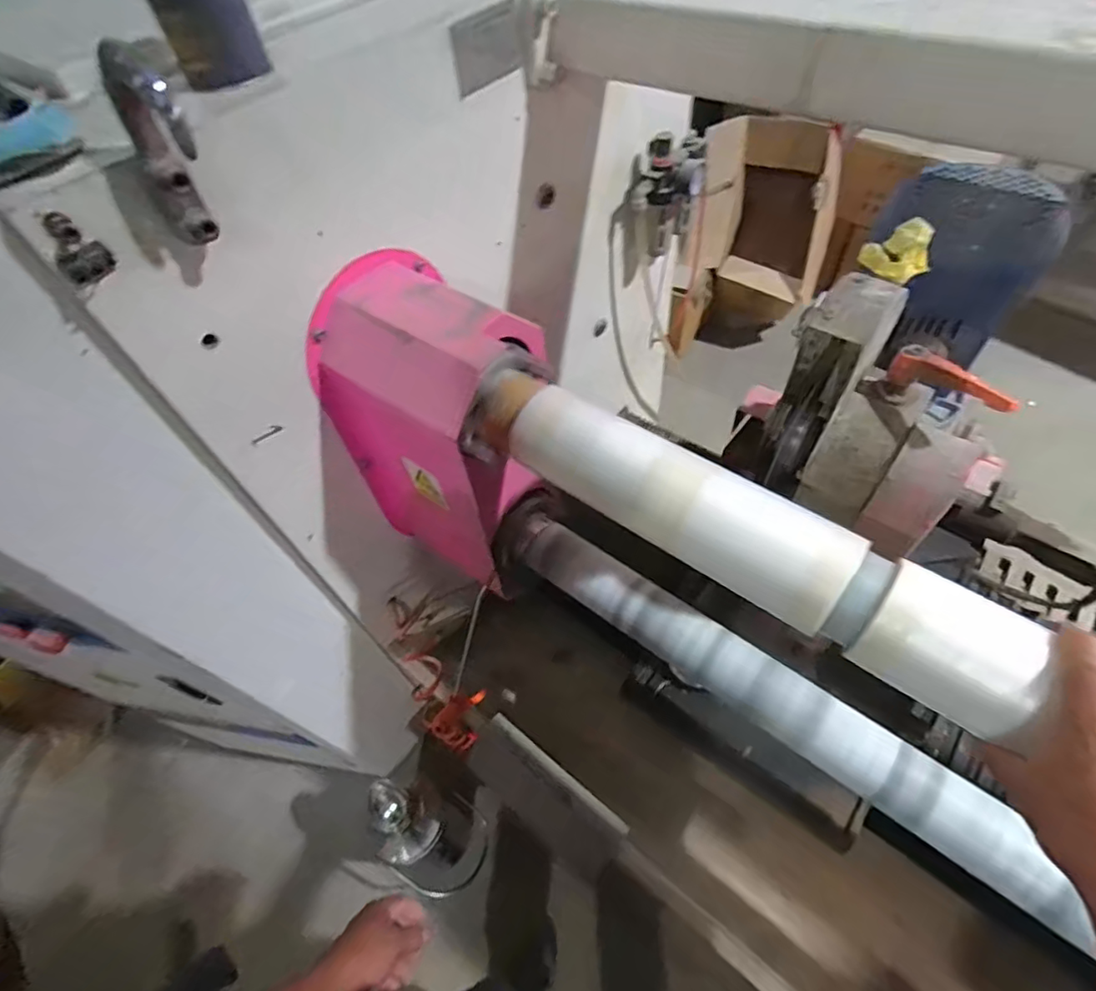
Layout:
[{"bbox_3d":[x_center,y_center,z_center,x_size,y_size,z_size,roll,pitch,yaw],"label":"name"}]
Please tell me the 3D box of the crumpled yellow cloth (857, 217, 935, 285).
[{"bbox_3d":[0.302,-0.212,0.479,0.052,0.039,0.038,27,61,23],"label":"crumpled yellow cloth"}]

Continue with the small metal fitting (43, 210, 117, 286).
[{"bbox_3d":[-0.346,-0.181,0.412,0.020,0.047,0.032,-3,54,4],"label":"small metal fitting"}]

